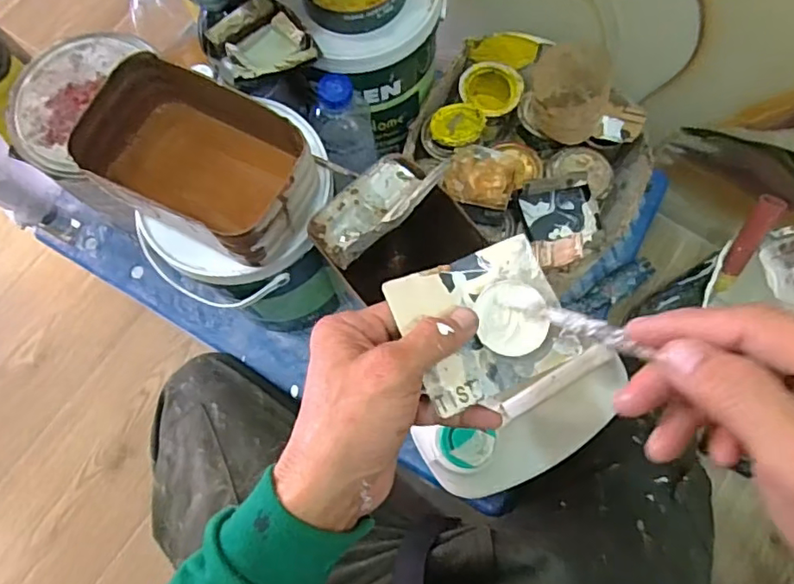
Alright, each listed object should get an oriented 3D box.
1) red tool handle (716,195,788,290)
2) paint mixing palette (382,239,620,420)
[{"bbox_3d":[0.380,-0.049,0.613,0.024,0.120,0.014,14,36,7],"label":"red tool handle"},{"bbox_3d":[0.054,0.021,0.309,0.096,0.011,0.088,-22,80,-14],"label":"paint mixing palette"}]

